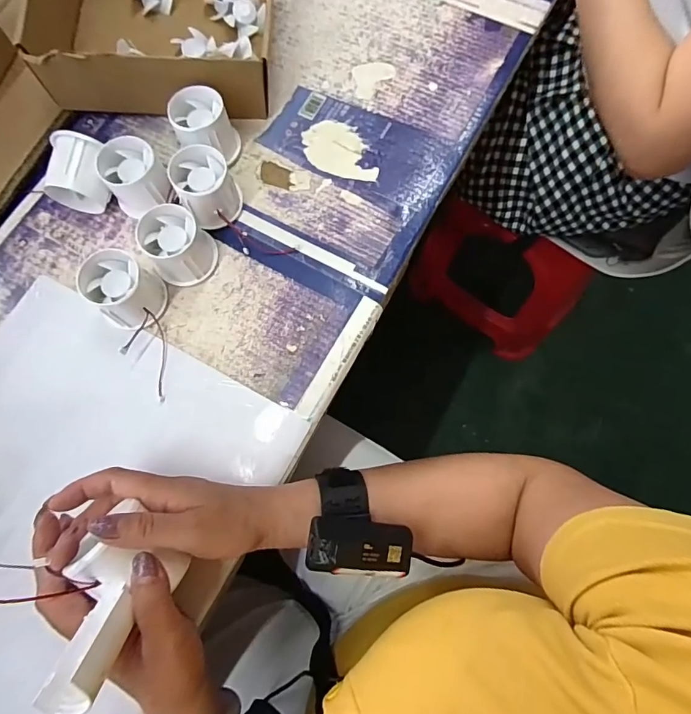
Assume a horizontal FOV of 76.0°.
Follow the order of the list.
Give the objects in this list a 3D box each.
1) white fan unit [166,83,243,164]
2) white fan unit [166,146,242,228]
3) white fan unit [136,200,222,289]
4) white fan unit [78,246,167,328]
[{"bbox_3d":[-0.133,-0.217,0.419,0.054,0.043,0.052,0,74,1],"label":"white fan unit"},{"bbox_3d":[-0.126,-0.154,0.402,0.050,0.048,0.057,-20,75,-5],"label":"white fan unit"},{"bbox_3d":[-0.147,-0.100,0.390,0.056,0.041,0.054,-37,77,-10],"label":"white fan unit"},{"bbox_3d":[-0.188,-0.058,0.377,0.055,0.044,0.056,40,78,11],"label":"white fan unit"}]

